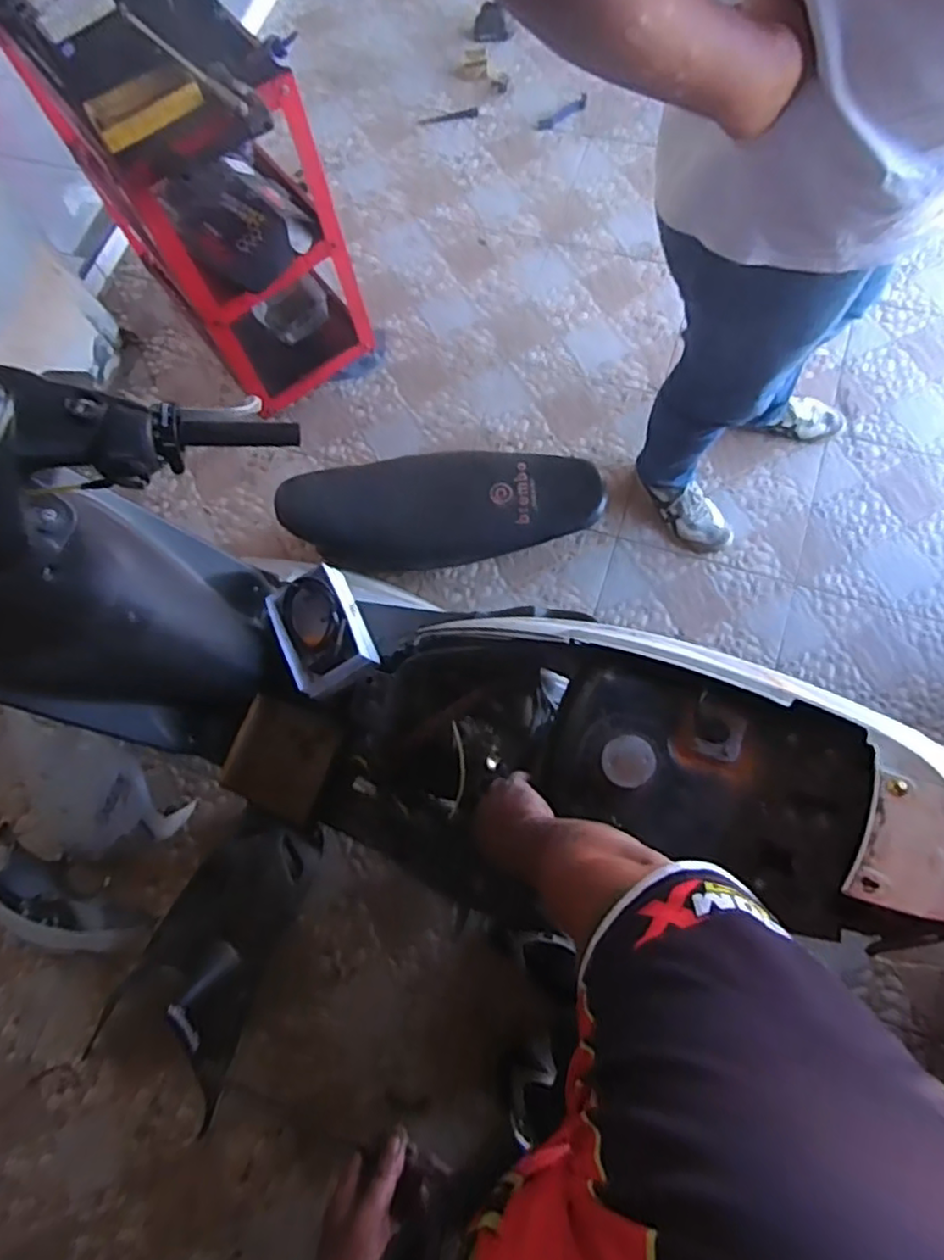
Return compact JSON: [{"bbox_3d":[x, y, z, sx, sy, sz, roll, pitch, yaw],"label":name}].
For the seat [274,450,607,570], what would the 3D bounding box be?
[{"bbox_3d":[-0.074,-0.265,1.568,0.726,0.226,0.200,-4,72,-1],"label":"seat"}]

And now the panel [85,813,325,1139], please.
[{"bbox_3d":[-0.498,0.633,1.314,0.294,0.174,0.558,31,75,11],"label":"panel"}]

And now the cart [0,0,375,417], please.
[{"bbox_3d":[-0.592,-0.944,1.494,0.375,0.762,0.683,-36,73,-6],"label":"cart"}]

